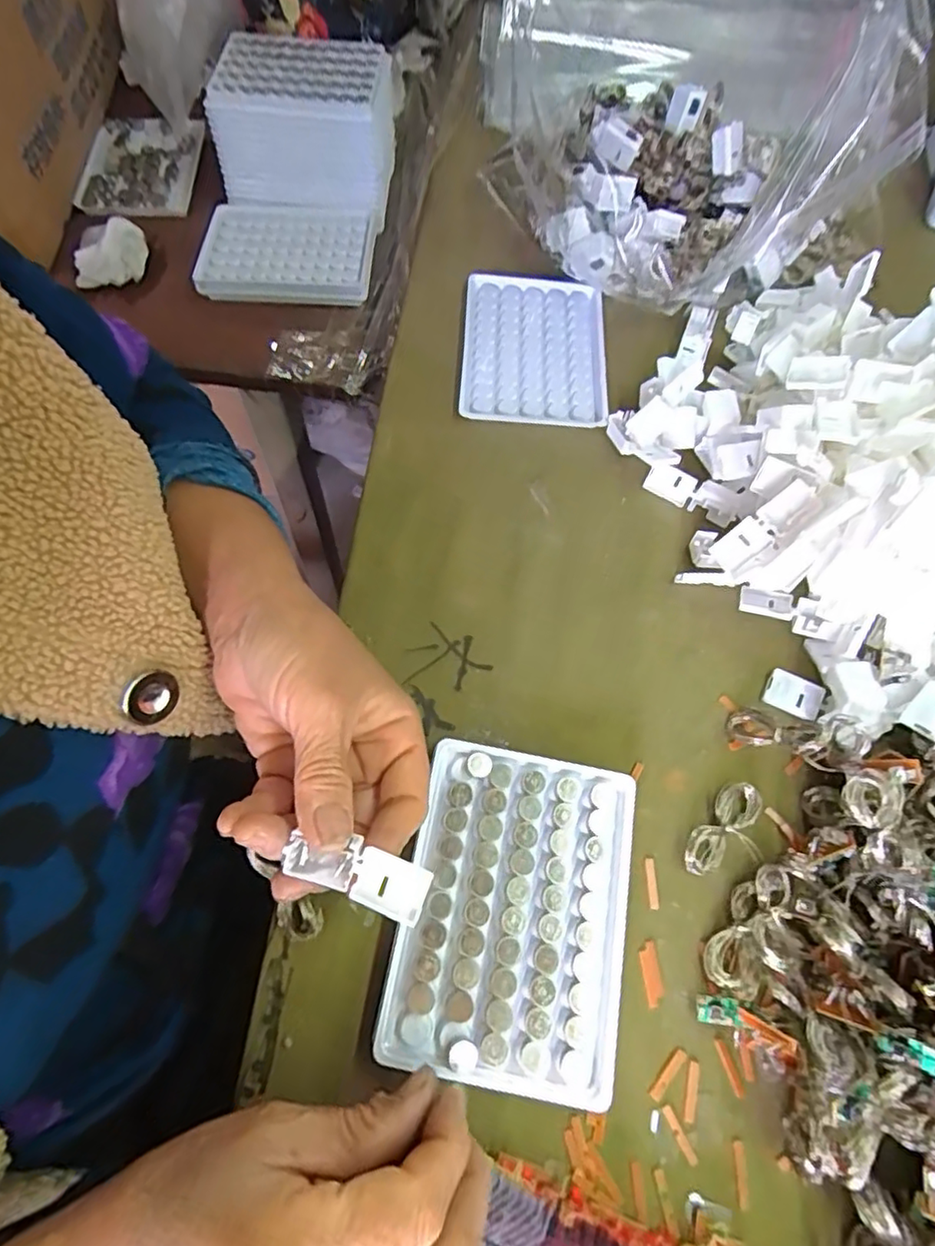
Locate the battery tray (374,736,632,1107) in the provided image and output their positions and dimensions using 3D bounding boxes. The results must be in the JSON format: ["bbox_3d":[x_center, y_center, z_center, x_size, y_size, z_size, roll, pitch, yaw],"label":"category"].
[{"bbox_3d":[0.021,0.123,0.266,0.095,0.021,0.128,10,64,5],"label":"battery tray"}]

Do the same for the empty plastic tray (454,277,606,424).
[{"bbox_3d":[0.045,-0.183,0.412,0.094,0.016,0.120,3,64,1],"label":"empty plastic tray"}]

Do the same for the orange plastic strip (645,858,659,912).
[{"bbox_3d":[0.086,0.120,0.284,0.004,0.004,0.022,-1,64,-1],"label":"orange plastic strip"}]

